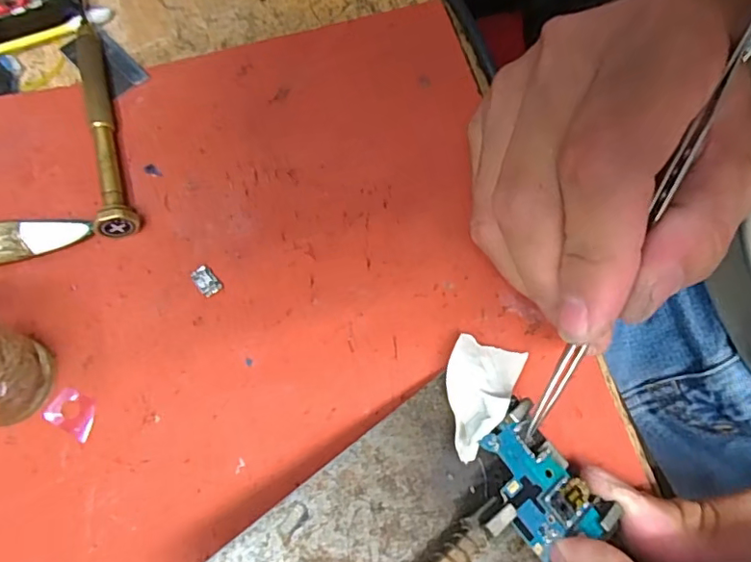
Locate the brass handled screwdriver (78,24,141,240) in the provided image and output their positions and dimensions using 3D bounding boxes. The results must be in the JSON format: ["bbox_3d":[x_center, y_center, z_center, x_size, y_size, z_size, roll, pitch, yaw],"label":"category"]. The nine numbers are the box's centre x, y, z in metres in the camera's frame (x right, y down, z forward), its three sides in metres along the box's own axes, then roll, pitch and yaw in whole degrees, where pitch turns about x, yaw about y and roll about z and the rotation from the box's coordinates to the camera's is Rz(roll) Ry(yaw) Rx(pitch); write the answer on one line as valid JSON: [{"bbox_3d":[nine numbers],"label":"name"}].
[{"bbox_3d":[-0.101,-0.059,0.200,0.012,0.014,0.090,-14,73,-7],"label":"brass handled screwdriver"}]

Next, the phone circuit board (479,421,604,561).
[{"bbox_3d":[0.046,0.057,0.152,0.023,0.005,0.034,-16,64,-18],"label":"phone circuit board"}]

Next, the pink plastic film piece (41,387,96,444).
[{"bbox_3d":[-0.097,0.042,0.172,0.016,0.004,0.012,27,73,7],"label":"pink plastic film piece"}]

